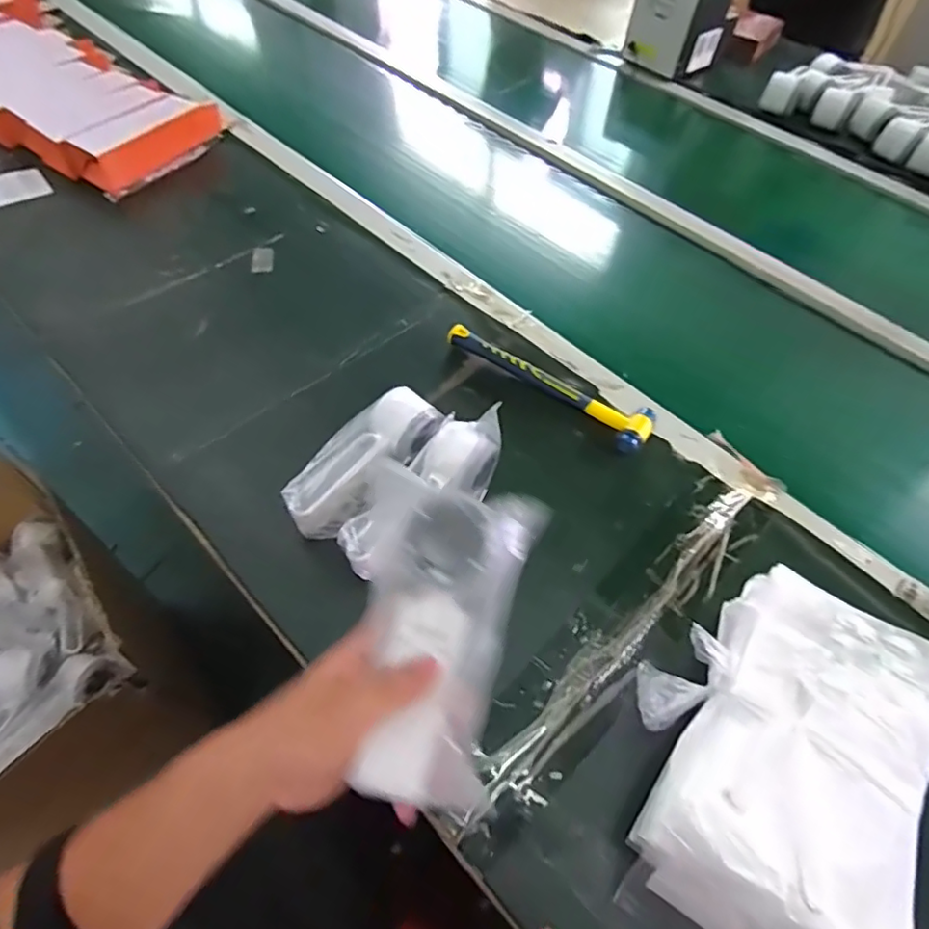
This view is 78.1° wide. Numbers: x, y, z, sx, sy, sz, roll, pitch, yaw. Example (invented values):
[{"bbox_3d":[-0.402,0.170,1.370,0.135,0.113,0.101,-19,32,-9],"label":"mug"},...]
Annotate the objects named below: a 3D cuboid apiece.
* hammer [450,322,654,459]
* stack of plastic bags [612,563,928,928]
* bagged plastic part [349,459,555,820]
[{"bbox_3d":[0.094,-0.095,0.626,0.241,0.024,0.057,36,62,18],"label":"hammer"},{"bbox_3d":[0.226,0.213,0.407,0.194,0.066,0.257,25,59,12],"label":"stack of plastic bags"},{"bbox_3d":[-0.009,0.097,0.331,0.096,0.041,0.179,6,75,2],"label":"bagged plastic part"}]

